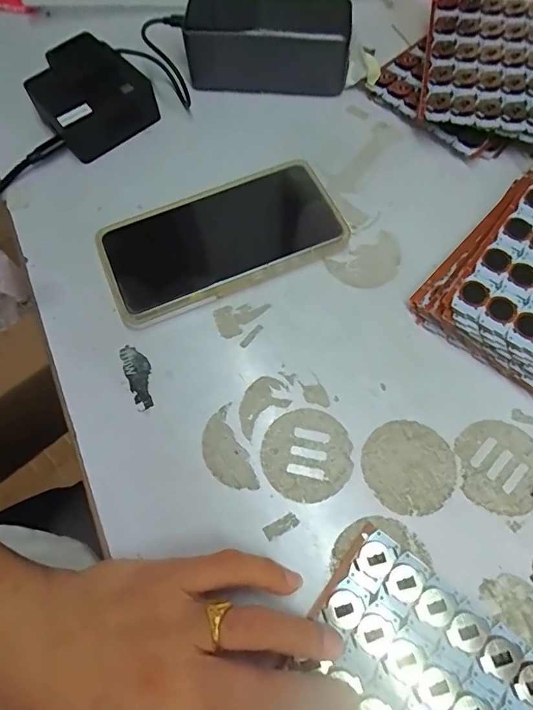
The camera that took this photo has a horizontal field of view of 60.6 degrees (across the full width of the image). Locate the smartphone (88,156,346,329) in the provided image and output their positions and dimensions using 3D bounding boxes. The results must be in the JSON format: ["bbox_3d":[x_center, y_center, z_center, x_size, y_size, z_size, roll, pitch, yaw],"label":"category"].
[{"bbox_3d":[-0.031,-0.082,0.325,0.165,0.017,0.083,-23,69,-7],"label":"smartphone"}]

